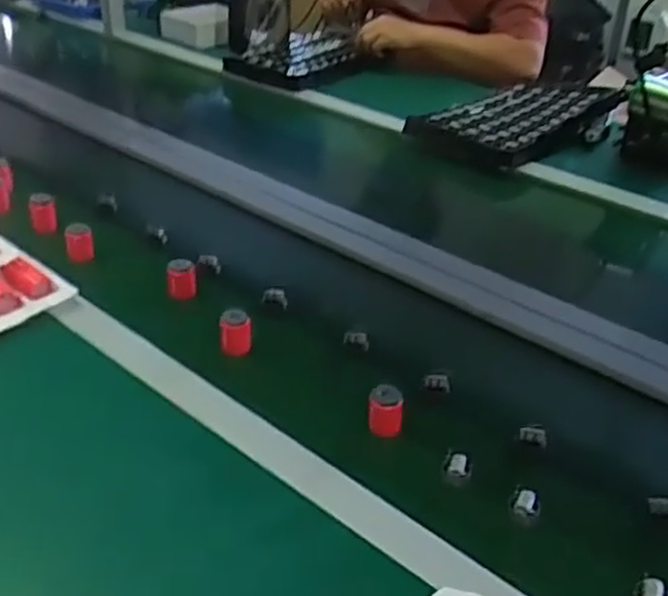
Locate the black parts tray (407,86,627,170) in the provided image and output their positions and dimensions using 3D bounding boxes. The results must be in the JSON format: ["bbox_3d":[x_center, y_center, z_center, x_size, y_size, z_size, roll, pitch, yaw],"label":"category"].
[{"bbox_3d":[0.342,-0.325,1.439,0.349,0.043,0.245,-27,38,-28],"label":"black parts tray"}]

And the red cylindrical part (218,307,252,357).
[{"bbox_3d":[-0.106,0.036,0.851,0.033,0.047,0.027,-3,28,-7],"label":"red cylindrical part"}]

